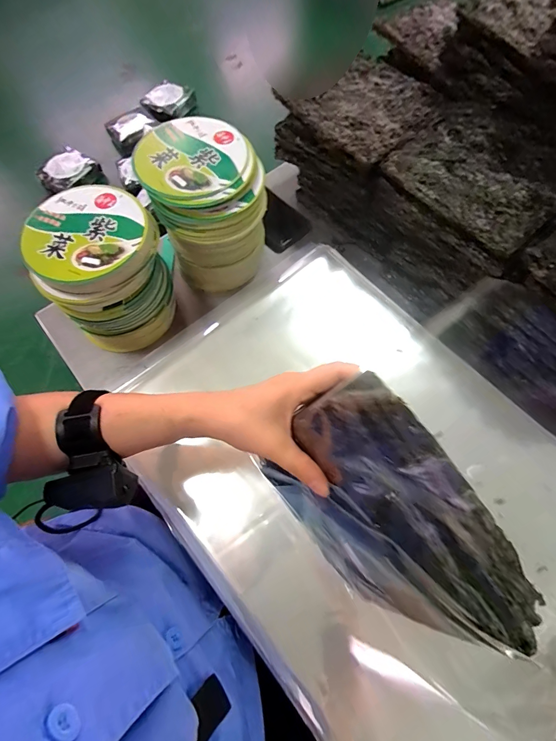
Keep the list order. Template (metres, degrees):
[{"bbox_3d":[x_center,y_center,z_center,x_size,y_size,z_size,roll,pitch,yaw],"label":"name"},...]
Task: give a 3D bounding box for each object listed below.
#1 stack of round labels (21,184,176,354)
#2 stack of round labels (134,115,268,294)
[{"bbox_3d":[-0.208,-0.122,0.463,0.127,0.160,0.125,-12,69,-4],"label":"stack of round labels"},{"bbox_3d":[-0.088,-0.218,0.493,0.136,0.165,0.151,-15,69,-5],"label":"stack of round labels"}]

